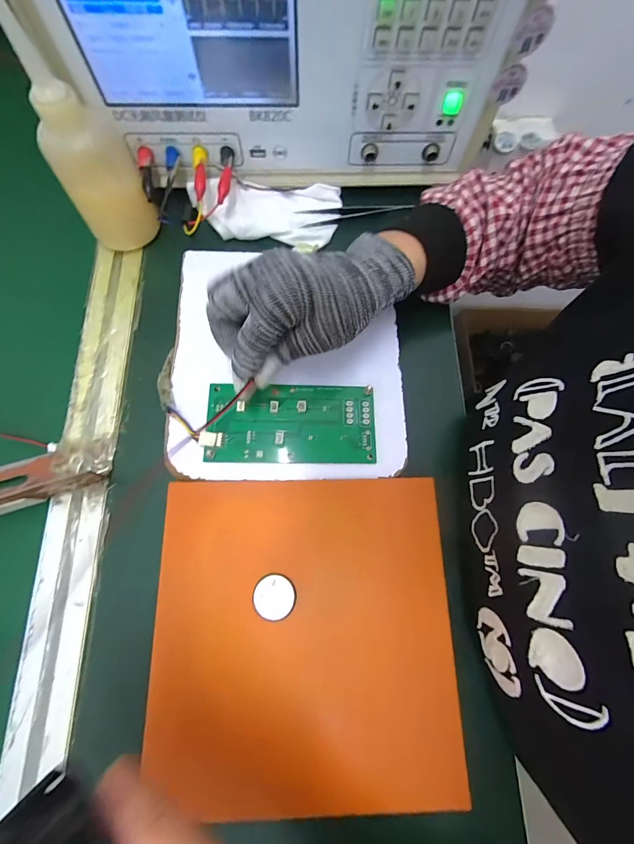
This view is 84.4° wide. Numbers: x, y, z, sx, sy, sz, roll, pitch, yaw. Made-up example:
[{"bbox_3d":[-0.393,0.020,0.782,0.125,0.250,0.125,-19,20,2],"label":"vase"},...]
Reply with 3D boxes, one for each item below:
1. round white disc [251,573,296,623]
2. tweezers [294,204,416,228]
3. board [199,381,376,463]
[{"bbox_3d":[-0.029,0.121,0.242,0.029,0.004,0.028,0,74,-2],"label":"round white disc"},{"bbox_3d":[0.039,-0.216,0.355,0.118,0.005,0.019,-13,75,-5],"label":"tweezers"},{"bbox_3d":[-0.020,-0.001,0.280,0.134,0.006,0.064,1,74,-2],"label":"board"}]

